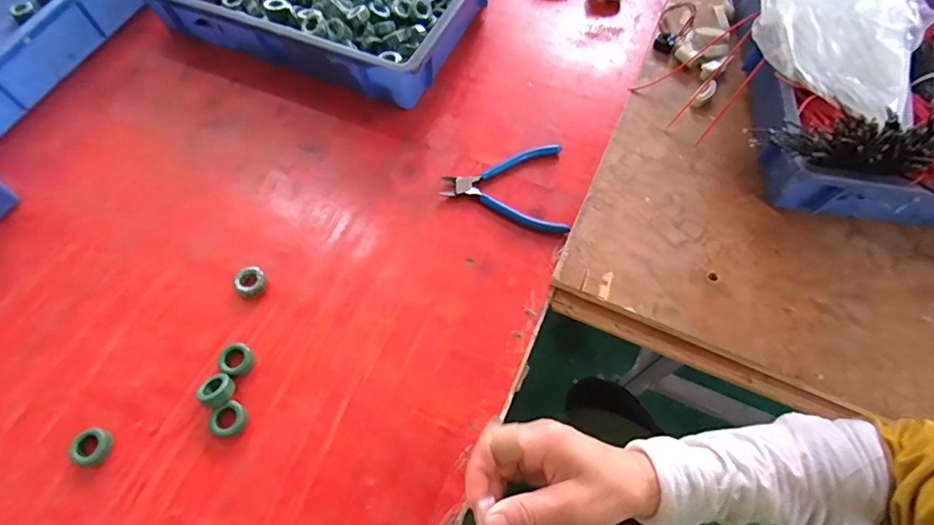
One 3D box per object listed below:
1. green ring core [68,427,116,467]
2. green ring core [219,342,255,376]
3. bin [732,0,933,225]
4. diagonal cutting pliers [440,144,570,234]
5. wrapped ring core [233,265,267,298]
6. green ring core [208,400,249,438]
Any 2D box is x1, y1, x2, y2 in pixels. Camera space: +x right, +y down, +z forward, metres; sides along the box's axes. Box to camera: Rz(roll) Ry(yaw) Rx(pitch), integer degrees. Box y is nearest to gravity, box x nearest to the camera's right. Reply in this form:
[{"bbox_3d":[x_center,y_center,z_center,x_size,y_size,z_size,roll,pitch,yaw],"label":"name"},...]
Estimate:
[{"bbox_3d":[-0.335,0.165,0.426,0.033,0.013,0.031,0,63,1],"label":"green ring core"},{"bbox_3d":[-0.222,0.094,0.459,0.028,0.014,0.030,0,63,1],"label":"green ring core"},{"bbox_3d":[0.490,-0.246,0.547,0.327,0.152,0.455,8,63,5],"label":"bin"},{"bbox_3d":[0.043,-0.090,0.555,0.139,0.014,0.122,1,63,1],"label":"diagonal cutting pliers"},{"bbox_3d":[-0.227,0.020,0.499,0.029,0.015,0.031,-25,65,-11],"label":"wrapped ring core"},{"bbox_3d":[-0.217,0.143,0.434,0.031,0.012,0.029,0,63,1],"label":"green ring core"}]

